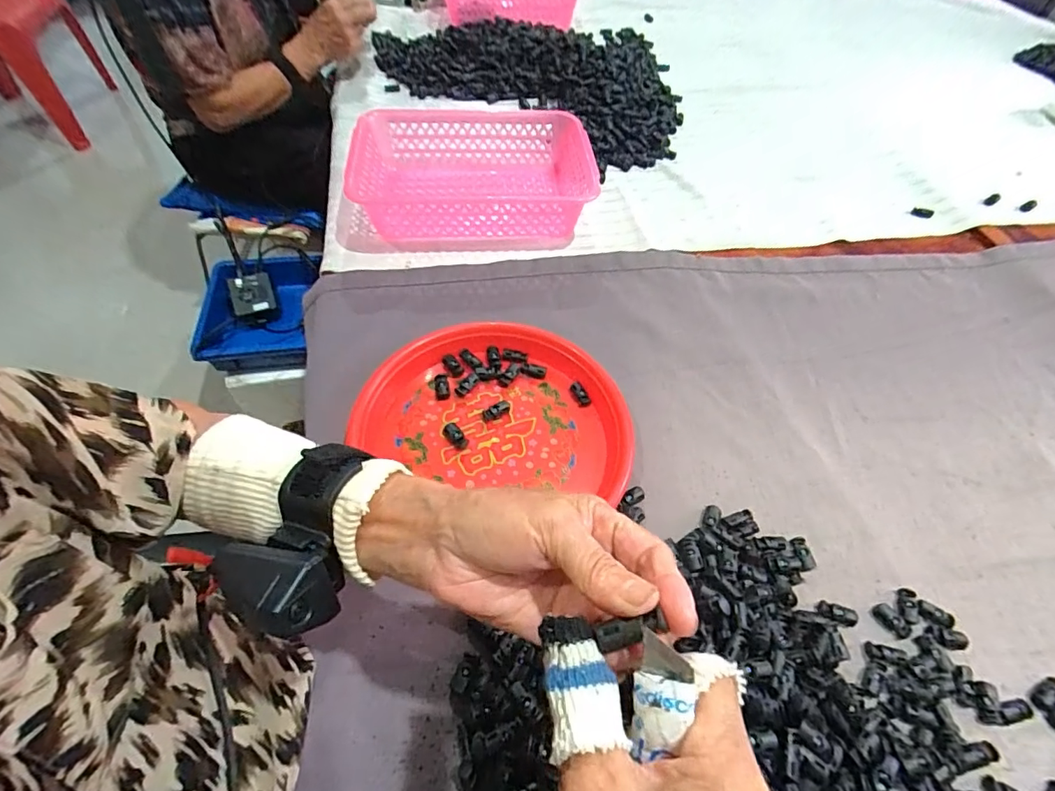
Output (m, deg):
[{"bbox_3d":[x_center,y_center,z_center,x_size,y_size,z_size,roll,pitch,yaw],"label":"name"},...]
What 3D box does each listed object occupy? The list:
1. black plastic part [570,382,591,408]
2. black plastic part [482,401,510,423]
[{"bbox_3d":[0.054,-0.001,0.507,0.012,0.008,0.028,-28,76,-21],"label":"black plastic part"},{"bbox_3d":[-0.030,0.016,0.489,0.029,0.008,0.013,-19,58,-16],"label":"black plastic part"}]

